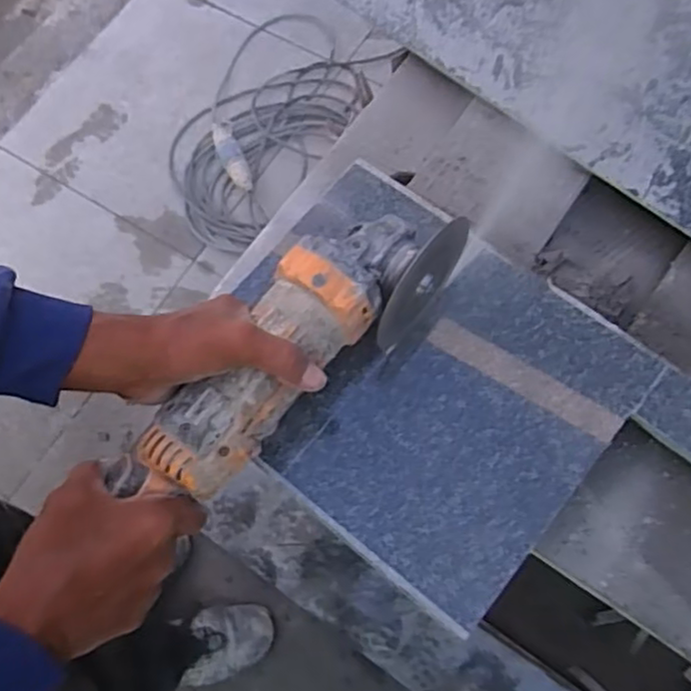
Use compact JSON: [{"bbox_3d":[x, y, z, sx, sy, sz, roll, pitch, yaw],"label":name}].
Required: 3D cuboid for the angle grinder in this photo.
[{"bbox_3d":[-0.038,0.004,0.473,0.278,0.082,0.078,-43,74,-15],"label":"angle grinder"}]

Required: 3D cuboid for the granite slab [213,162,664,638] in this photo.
[{"bbox_3d":[0.041,0.016,0.529,0.313,0.026,0.247,38,76,14],"label":"granite slab"}]

